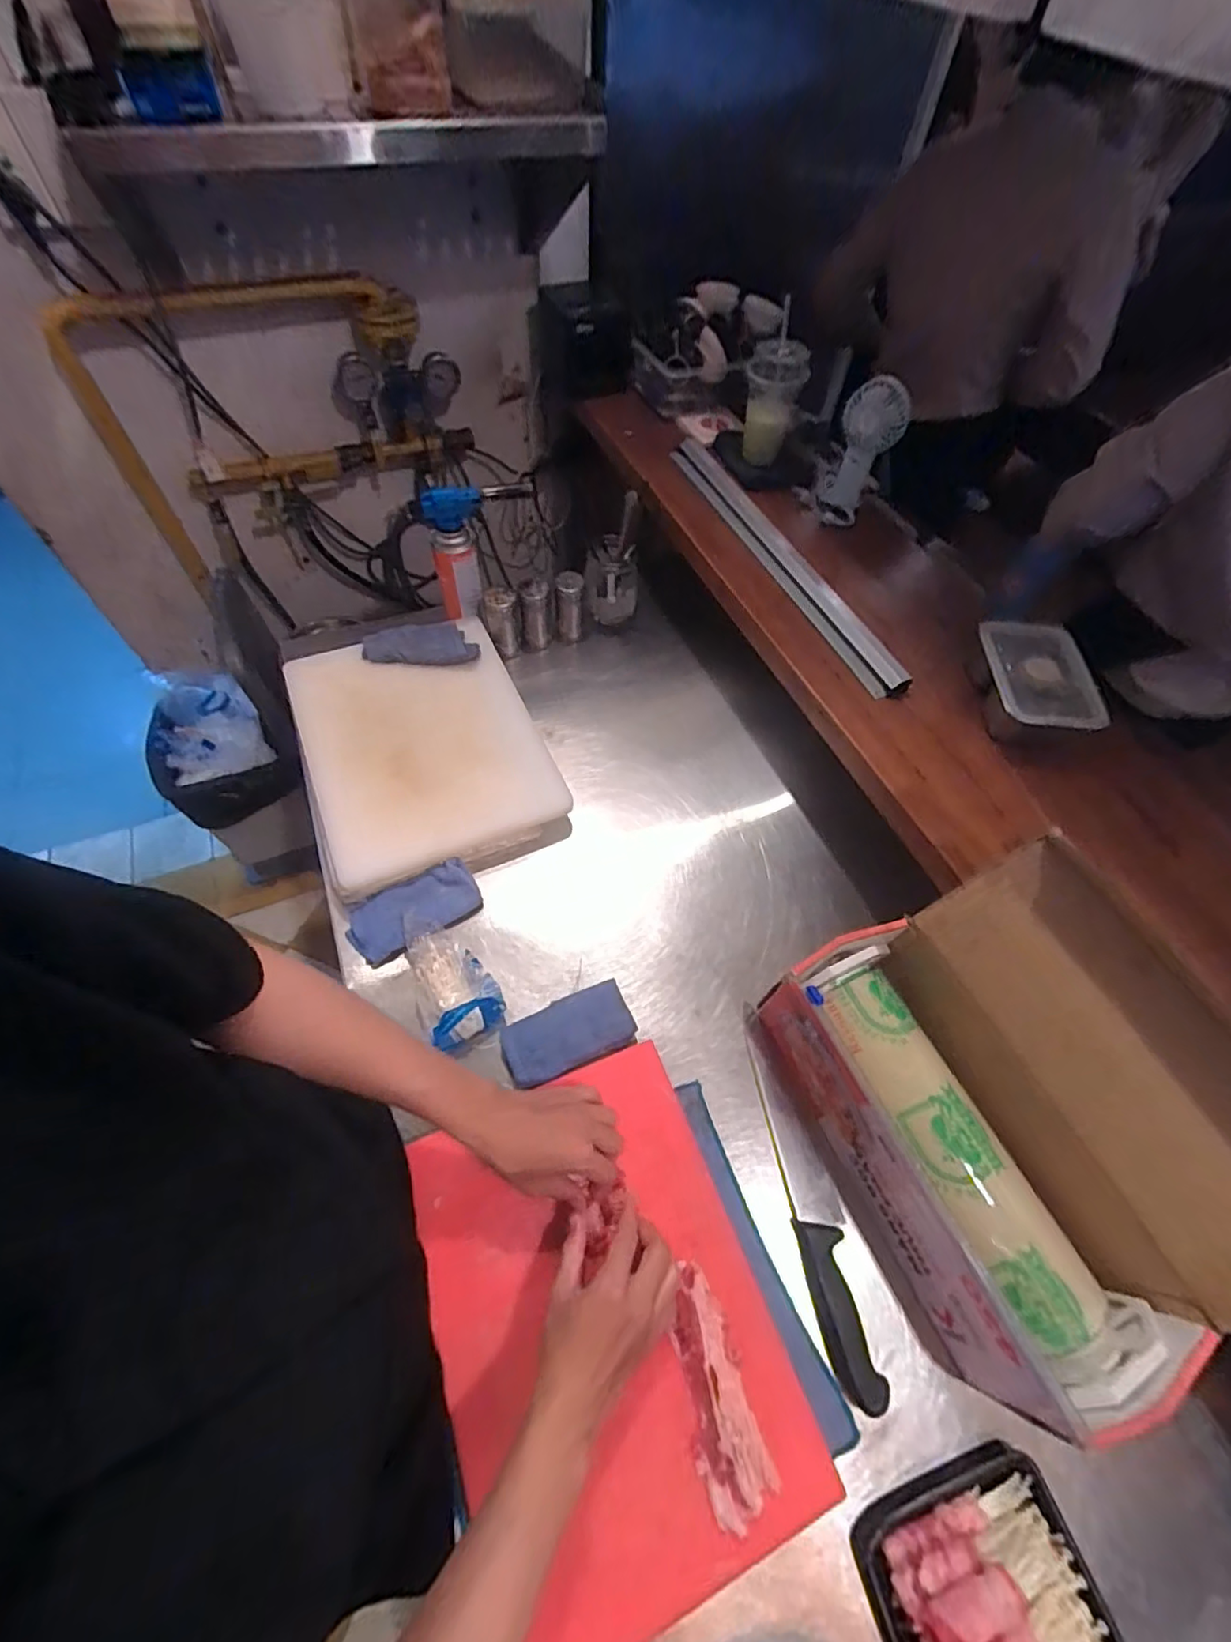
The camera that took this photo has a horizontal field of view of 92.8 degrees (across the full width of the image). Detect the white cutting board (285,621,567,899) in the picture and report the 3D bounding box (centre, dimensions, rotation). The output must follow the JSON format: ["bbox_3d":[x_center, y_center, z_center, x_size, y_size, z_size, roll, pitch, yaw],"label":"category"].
[{"bbox_3d":[-0.265,-0.112,0.807,0.298,0.021,0.370,-20,65,-16],"label":"white cutting board"}]

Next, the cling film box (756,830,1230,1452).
[{"bbox_3d":[0.334,0.256,0.510,0.234,0.257,0.368,-22,63,-14],"label":"cling film box"}]

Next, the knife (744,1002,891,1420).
[{"bbox_3d":[0.190,0.358,0.584,0.046,0.016,0.335,-7,60,-6],"label":"knife"}]

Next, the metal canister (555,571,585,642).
[{"bbox_3d":[-0.074,-0.348,0.965,0.044,0.114,0.040,2,58,-1],"label":"metal canister"}]

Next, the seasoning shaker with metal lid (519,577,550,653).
[{"bbox_3d":[-0.129,-0.325,0.942,0.050,0.111,0.044,-9,59,-8],"label":"seasoning shaker with metal lid"}]

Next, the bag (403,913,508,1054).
[{"bbox_3d":[-0.185,0.167,0.653,0.079,0.030,0.169,-24,63,-15],"label":"bag"}]

